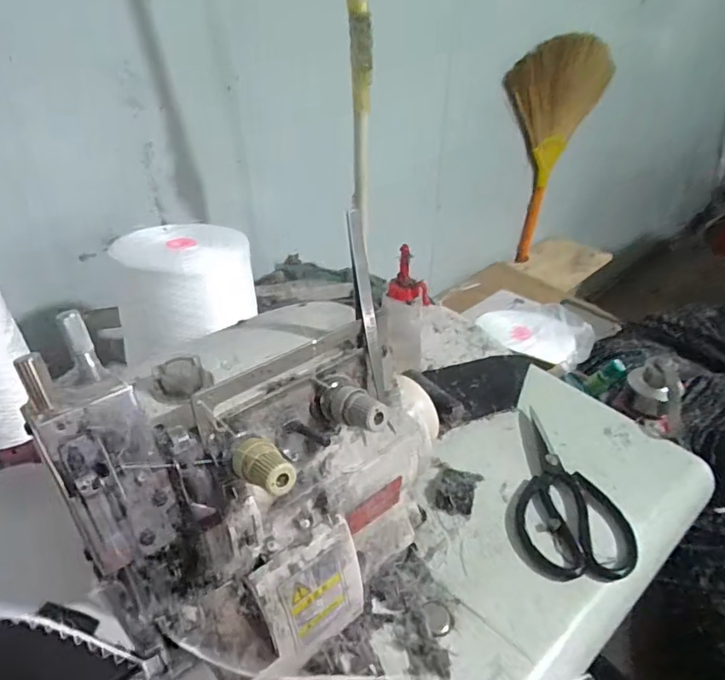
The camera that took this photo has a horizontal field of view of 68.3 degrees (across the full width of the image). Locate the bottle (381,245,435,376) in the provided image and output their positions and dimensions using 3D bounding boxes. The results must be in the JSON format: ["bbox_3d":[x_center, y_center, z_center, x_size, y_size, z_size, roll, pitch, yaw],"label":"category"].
[{"bbox_3d":[0.048,-0.029,0.595,0.047,0.136,0.039,-15,39,-22],"label":"bottle"}]

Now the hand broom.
[{"bbox_3d":[0.428,-0.431,1.279,0.323,0.513,0.058,-27,44,-34],"label":"hand broom"}]

